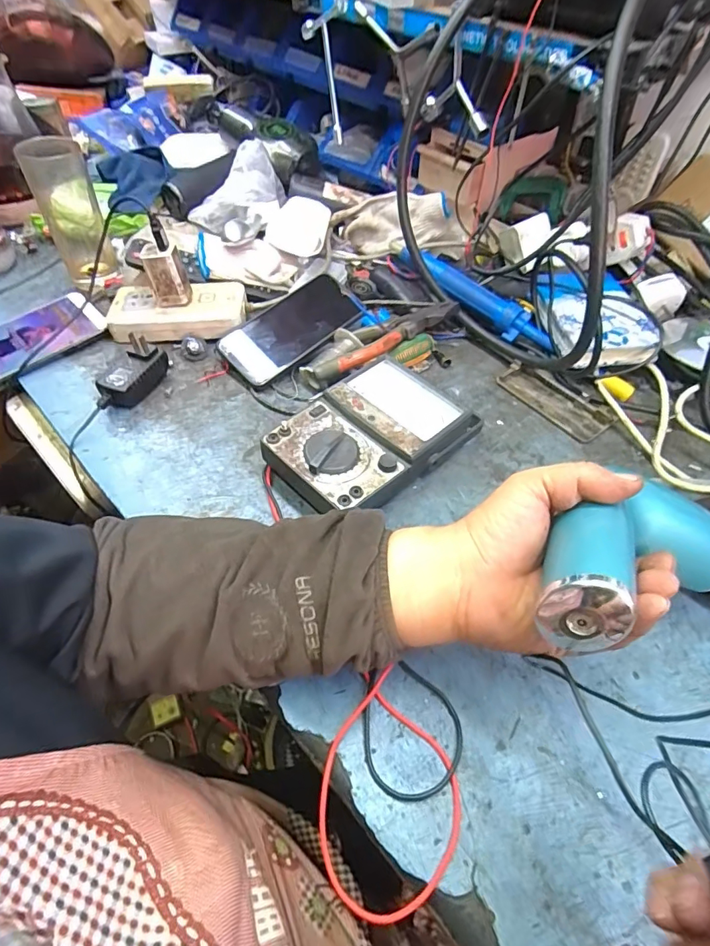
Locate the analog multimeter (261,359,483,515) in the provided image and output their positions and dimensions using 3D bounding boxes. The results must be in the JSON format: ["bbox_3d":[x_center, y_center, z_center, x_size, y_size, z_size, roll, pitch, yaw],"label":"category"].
[{"bbox_3d":[0.017,-0.032,0.445,0.114,0.048,0.183,38,59,25],"label":"analog multimeter"}]

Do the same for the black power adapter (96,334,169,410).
[{"bbox_3d":[-0.225,-0.099,0.489,0.034,0.045,0.079,13,52,8],"label":"black power adapter"}]

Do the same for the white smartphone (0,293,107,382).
[{"bbox_3d":[-0.357,-0.149,0.528,0.074,0.012,0.147,42,65,16],"label":"white smartphone"}]

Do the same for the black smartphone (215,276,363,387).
[{"bbox_3d":[-0.070,-0.160,0.541,0.152,0.011,0.081,-39,69,-13],"label":"black smartphone"}]

